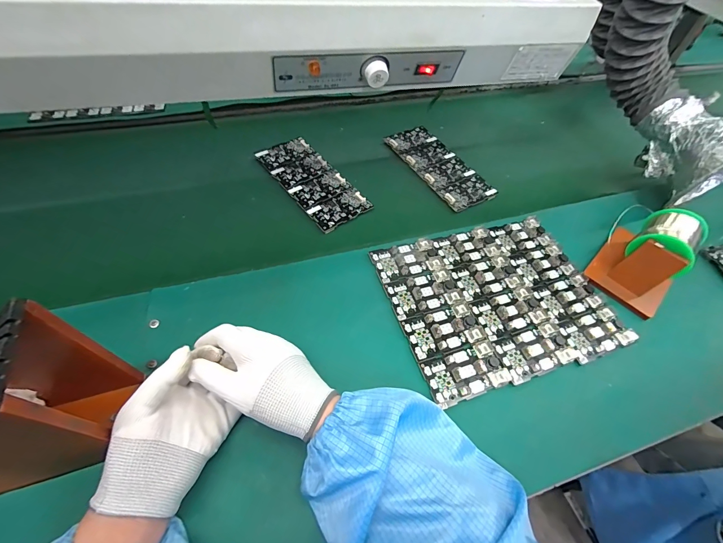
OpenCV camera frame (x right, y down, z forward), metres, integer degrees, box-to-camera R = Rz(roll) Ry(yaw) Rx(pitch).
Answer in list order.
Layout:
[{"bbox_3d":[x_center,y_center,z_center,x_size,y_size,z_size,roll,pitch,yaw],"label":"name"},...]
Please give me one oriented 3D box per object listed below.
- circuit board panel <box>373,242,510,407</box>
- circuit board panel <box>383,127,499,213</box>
[{"bbox_3d":[0.095,0.049,0.438,0.098,0.014,0.223,-16,55,-12],"label":"circuit board panel"},{"bbox_3d":[0.143,-0.203,0.627,0.098,0.008,0.229,-24,63,-19],"label":"circuit board panel"}]

